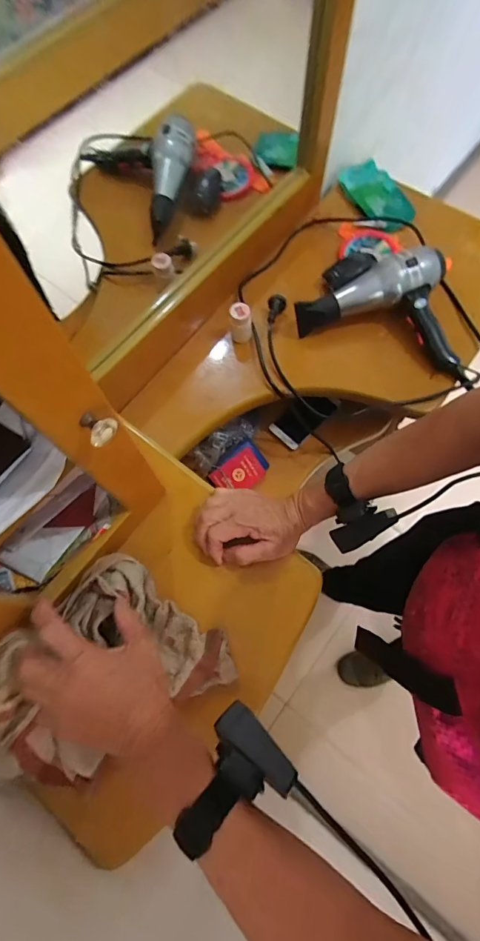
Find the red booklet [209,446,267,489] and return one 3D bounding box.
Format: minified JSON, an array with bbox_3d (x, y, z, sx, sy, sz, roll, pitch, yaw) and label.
[{"bbox_3d":[0.000,0.006,0.763,0.095,0.012,0.065,-39,97,-19],"label":"red booklet"}]

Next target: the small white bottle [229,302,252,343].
[{"bbox_3d":[0.001,-0.256,0.711,0.035,0.072,0.036,-9,71,-1],"label":"small white bottle"}]

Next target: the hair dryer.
[{"bbox_3d":[0.258,-0.281,0.692,0.300,0.077,0.178,18,73,8],"label":"hair dryer"}]

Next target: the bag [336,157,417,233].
[{"bbox_3d":[0.270,-0.537,0.808,0.084,0.025,0.182,-26,72,-7],"label":"bag"}]

